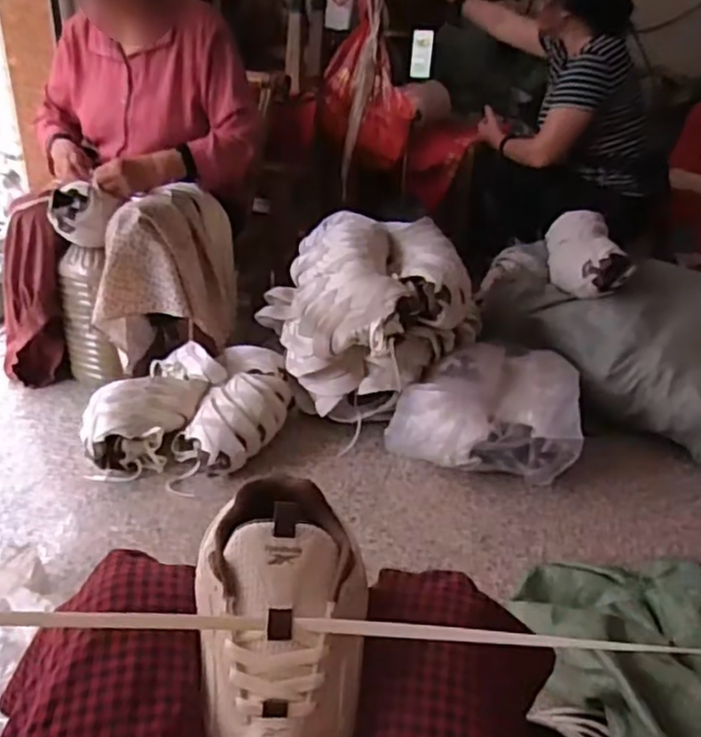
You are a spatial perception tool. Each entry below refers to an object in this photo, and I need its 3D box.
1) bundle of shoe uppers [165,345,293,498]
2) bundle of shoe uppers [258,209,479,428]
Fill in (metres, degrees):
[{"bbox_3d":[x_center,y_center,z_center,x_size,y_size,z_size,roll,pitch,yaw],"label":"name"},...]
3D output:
[{"bbox_3d":[-0.237,0.097,1.353,0.190,0.139,0.334,9,29,10],"label":"bundle of shoe uppers"},{"bbox_3d":[0.046,-0.120,1.436,0.354,0.330,0.335,-12,32,-27],"label":"bundle of shoe uppers"}]

